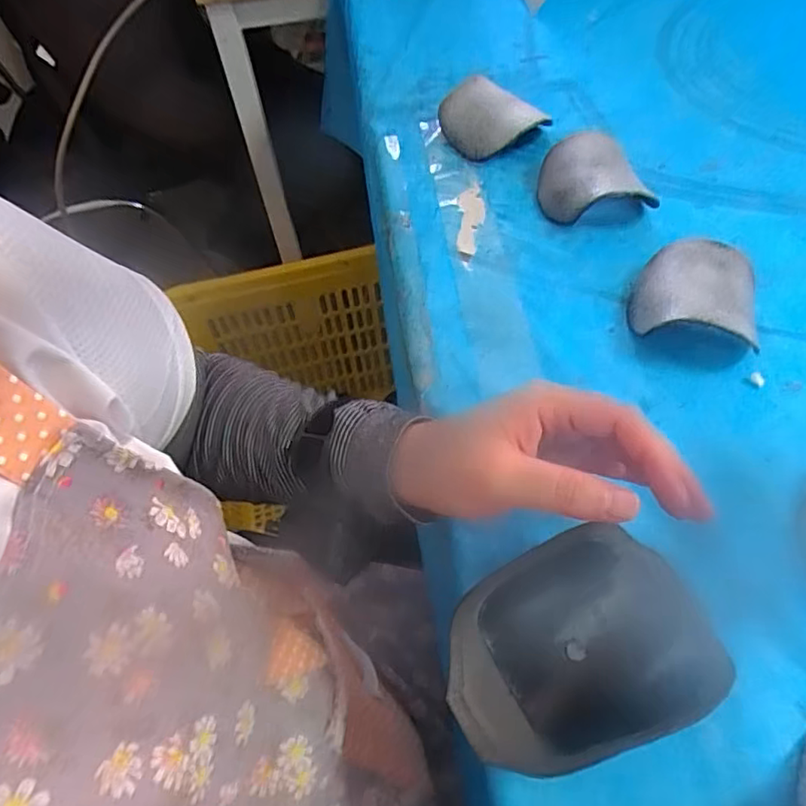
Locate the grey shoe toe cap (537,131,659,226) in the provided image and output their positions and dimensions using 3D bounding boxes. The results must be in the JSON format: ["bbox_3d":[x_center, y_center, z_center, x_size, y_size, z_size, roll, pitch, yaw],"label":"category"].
[{"bbox_3d":[0.156,-0.190,0.516,0.080,0.040,0.096,-17,55,-8],"label":"grey shoe toe cap"}]

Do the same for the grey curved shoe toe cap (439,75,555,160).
[{"bbox_3d":[0.080,-0.264,0.565,0.099,0.043,0.064,29,62,22],"label":"grey curved shoe toe cap"}]

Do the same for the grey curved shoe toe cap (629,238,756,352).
[{"bbox_3d":[0.210,-0.077,0.434,0.083,0.039,0.090,12,57,12],"label":"grey curved shoe toe cap"}]

